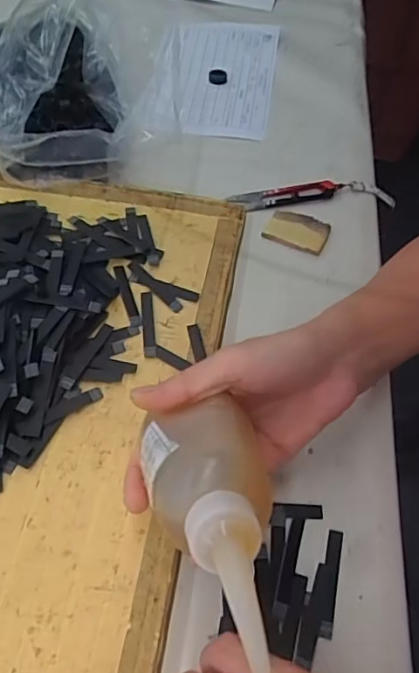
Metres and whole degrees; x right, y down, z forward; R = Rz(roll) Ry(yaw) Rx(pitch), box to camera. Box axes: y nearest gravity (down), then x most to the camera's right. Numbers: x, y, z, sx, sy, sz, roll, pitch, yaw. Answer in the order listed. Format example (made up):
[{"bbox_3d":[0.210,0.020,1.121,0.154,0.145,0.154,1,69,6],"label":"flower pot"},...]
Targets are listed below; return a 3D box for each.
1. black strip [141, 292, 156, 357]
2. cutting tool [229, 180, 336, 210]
[{"bbox_3d":[-0.047,-0.009,0.400,0.008,0.004,0.060,-5,58,-7],"label":"black strip"},{"bbox_3d":[0.070,-0.135,0.491,0.100,0.009,0.025,-11,59,-11],"label":"cutting tool"}]

